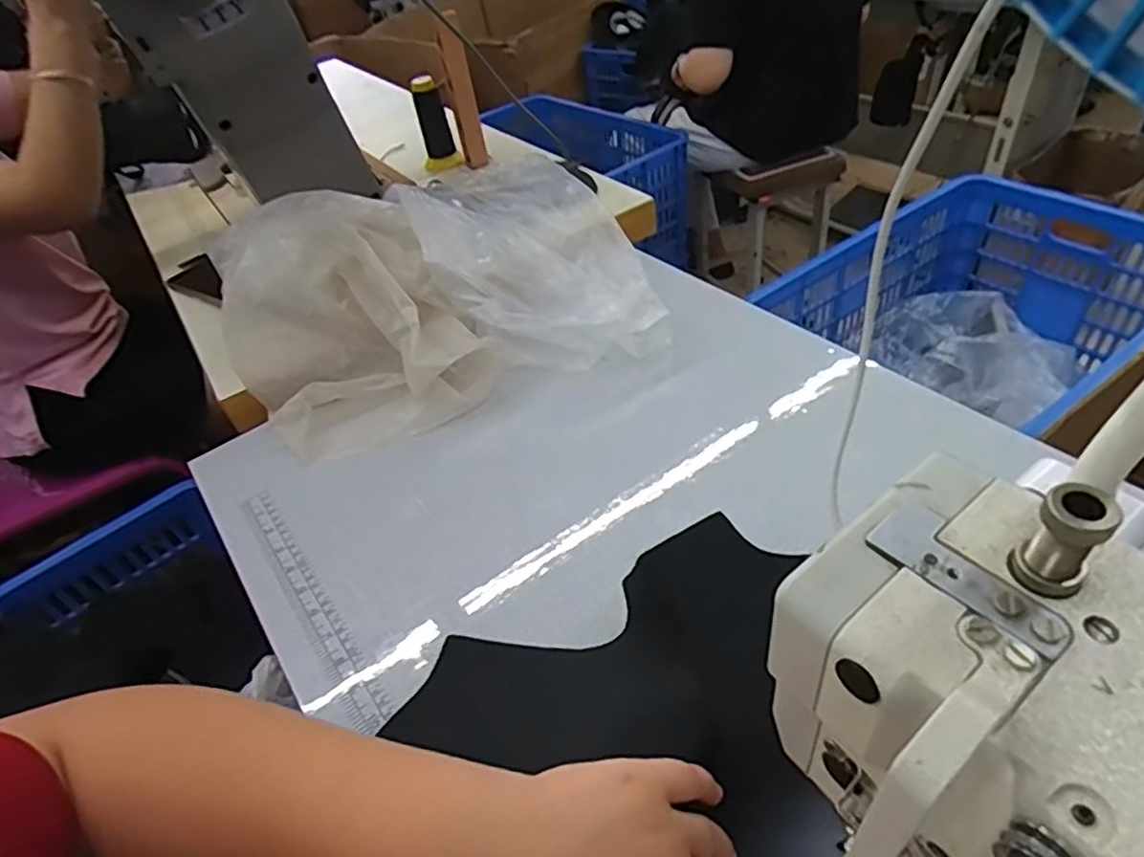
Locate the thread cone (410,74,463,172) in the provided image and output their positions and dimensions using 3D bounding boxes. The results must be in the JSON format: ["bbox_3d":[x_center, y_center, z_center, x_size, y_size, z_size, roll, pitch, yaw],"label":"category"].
[{"bbox_3d":[-0.208,-0.459,1.002,0.057,0.123,0.055,-14,43,-4],"label":"thread cone"}]

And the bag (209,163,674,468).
[{"bbox_3d":[-0.150,-0.174,0.724,0.421,0.150,0.372,-19,43,-8],"label":"bag"}]

